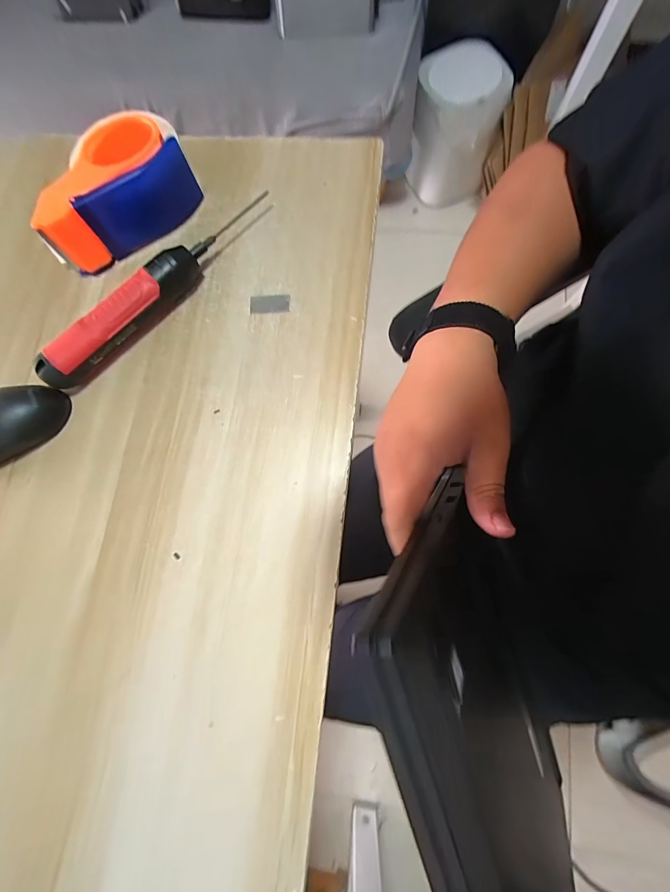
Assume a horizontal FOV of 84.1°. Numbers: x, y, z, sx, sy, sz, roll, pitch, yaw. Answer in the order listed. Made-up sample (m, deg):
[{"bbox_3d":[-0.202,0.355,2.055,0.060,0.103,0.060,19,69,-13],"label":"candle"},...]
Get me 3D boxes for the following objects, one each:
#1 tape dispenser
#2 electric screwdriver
[{"bbox_3d":[-0.228,-0.267,0.375,0.154,0.063,0.107,-32,76,-4],"label":"tape dispenser"},{"bbox_3d":[-0.171,-0.150,0.358,0.257,0.037,0.030,-45,77,-7],"label":"electric screwdriver"}]

